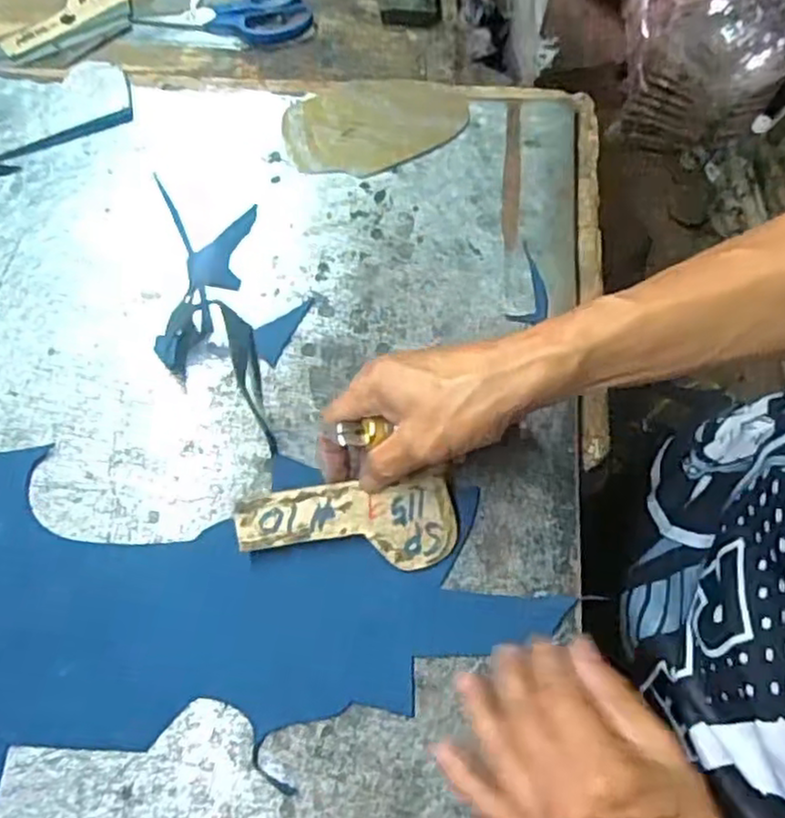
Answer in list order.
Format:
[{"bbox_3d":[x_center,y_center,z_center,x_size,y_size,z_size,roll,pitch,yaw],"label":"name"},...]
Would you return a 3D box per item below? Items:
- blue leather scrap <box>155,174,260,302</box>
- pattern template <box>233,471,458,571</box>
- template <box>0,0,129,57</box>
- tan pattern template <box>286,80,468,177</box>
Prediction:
[{"bbox_3d":[-0.133,-0.135,0.526,0.063,0.004,0.110,-17,69,-8],"label":"blue leather scrap"},{"bbox_3d":[-0.027,0.072,0.426,0.130,0.004,0.053,-5,81,-7],"label":"pattern template"},{"bbox_3d":[-0.303,-0.363,0.643,0.123,0.009,0.045,-32,74,-17],"label":"template"},{"bbox_3d":[-0.014,-0.226,0.559,0.140,0.005,0.089,4,73,3],"label":"tan pattern template"}]

